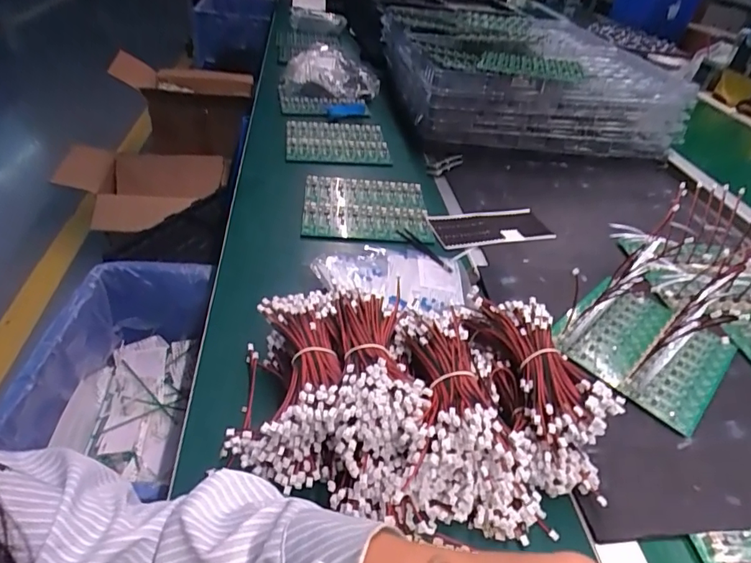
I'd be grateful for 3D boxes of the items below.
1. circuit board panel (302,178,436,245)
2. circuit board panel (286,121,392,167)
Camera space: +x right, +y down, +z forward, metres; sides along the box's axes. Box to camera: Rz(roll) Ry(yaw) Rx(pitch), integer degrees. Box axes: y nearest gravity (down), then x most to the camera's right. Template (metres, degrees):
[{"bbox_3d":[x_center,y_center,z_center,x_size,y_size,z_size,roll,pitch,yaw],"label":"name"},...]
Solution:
[{"bbox_3d":[-0.017,-0.119,0.786,0.200,0.010,0.179,2,47,-5],"label":"circuit board panel"},{"bbox_3d":[-0.080,-0.282,0.972,0.210,0.012,0.188,-2,48,-3],"label":"circuit board panel"}]

